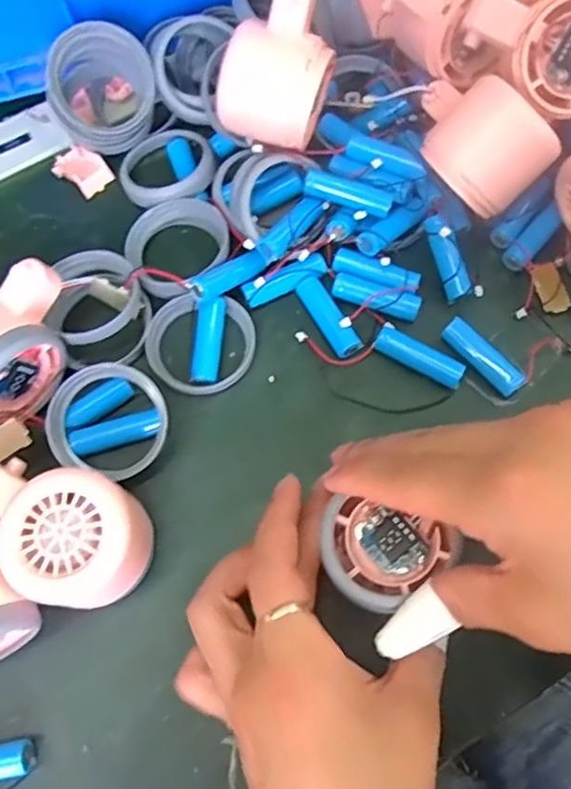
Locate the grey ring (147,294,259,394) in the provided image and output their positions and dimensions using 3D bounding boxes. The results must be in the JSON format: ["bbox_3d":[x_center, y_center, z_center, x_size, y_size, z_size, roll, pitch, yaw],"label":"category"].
[{"bbox_3d":[-0.047,-0.029,0.353,0.059,0.009,0.058,-1,70,2],"label":"grey ring"}]

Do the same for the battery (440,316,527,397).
[{"bbox_3d":[0.107,-0.021,0.342,0.015,0.014,0.049,-38,73,-11],"label":"battery"}]

